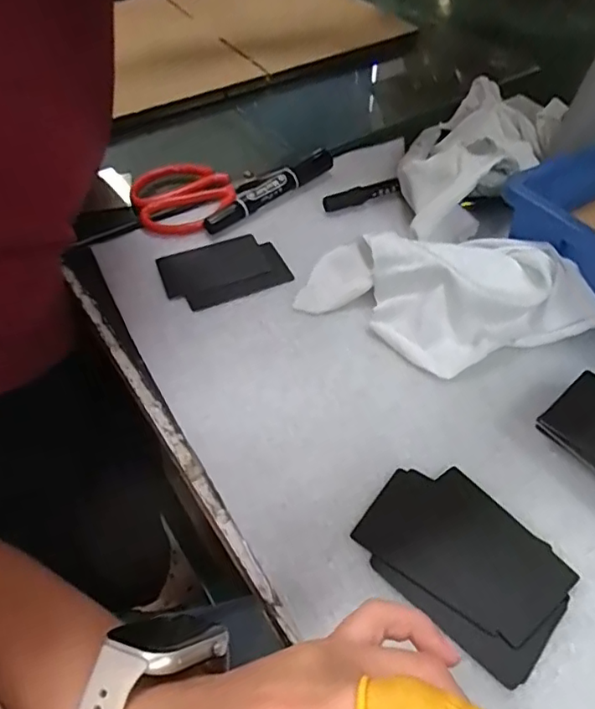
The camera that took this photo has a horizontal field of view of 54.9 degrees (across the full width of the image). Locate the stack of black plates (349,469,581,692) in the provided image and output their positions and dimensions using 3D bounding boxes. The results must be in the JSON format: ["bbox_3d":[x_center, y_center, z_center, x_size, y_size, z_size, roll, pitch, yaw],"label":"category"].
[{"bbox_3d":[0.088,0.106,0.304,0.074,0.005,0.105,-38,58,-26],"label":"stack of black plates"}]

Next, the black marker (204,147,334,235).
[{"bbox_3d":[-0.022,-0.152,0.522,0.144,0.020,0.023,-32,56,-22],"label":"black marker"}]

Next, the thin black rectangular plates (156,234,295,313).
[{"bbox_3d":[-0.061,-0.070,0.469,0.096,0.007,0.074,-19,51,-13],"label":"thin black rectangular plates"}]

